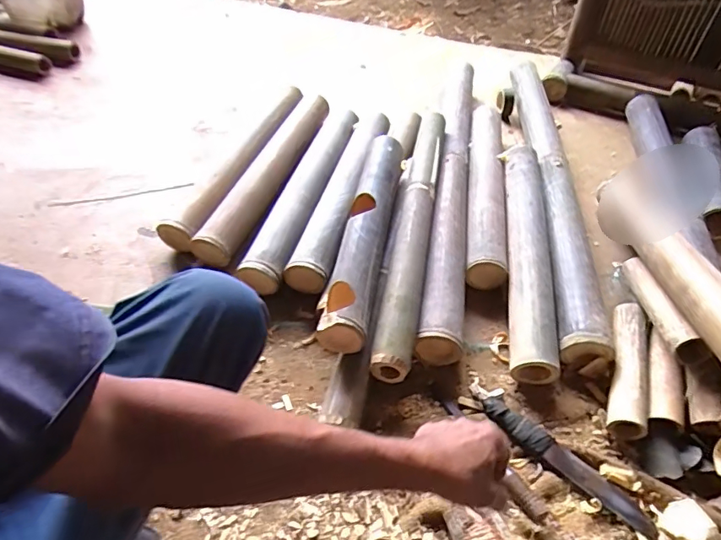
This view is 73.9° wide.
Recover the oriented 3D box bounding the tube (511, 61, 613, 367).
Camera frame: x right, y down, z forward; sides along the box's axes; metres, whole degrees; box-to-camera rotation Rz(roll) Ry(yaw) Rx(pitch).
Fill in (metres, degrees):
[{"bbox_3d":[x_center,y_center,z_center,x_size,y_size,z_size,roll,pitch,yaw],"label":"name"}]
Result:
[{"bbox_3d":[0.419,-0.215,1.095,0.088,0.079,0.975,6,49,4],"label":"tube"}]

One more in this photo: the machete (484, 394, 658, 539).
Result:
[{"bbox_3d":[0.285,0.267,0.670,0.255,0.020,0.042,36,58,29],"label":"machete"}]

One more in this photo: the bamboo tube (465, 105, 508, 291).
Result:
[{"bbox_3d":[0.272,-0.188,1.054,0.077,0.065,0.552,6,48,7],"label":"bamboo tube"}]

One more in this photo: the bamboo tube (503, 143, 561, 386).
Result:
[{"bbox_3d":[0.316,-0.043,0.922,0.075,0.082,0.539,6,48,7],"label":"bamboo tube"}]

